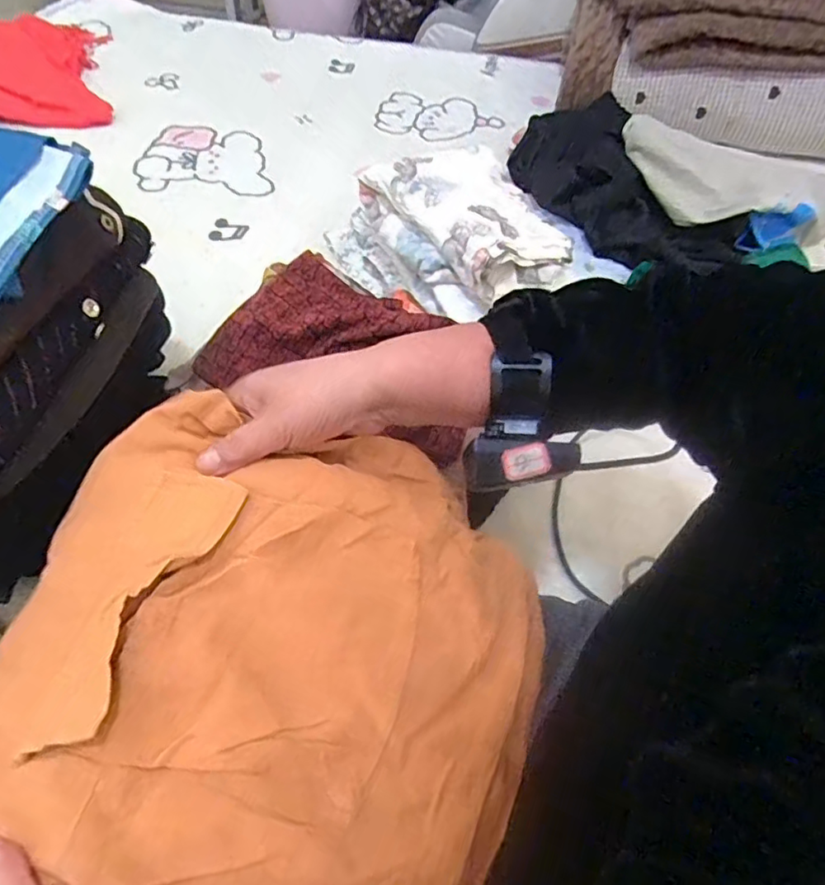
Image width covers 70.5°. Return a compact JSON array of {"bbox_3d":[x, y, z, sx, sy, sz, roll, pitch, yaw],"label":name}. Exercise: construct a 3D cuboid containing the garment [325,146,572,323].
[{"bbox_3d":[0.042,-0.236,0.675,0.185,0.147,0.266,-30,61,-23],"label":"garment"}]

